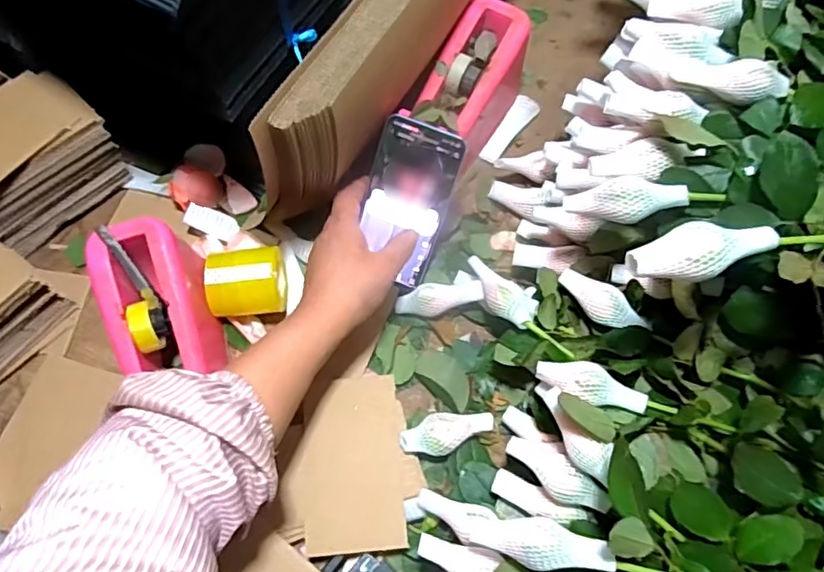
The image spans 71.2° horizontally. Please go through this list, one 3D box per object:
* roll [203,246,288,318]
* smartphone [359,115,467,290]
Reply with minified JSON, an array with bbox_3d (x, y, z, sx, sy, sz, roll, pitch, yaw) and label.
[{"bbox_3d":[-0.147,-0.004,0.512,0.064,0.048,0.053,-8,68,-6],"label":"roll"},{"bbox_3d":[-0.005,-0.074,0.519,0.073,0.012,0.141,21,110,8],"label":"smartphone"}]

